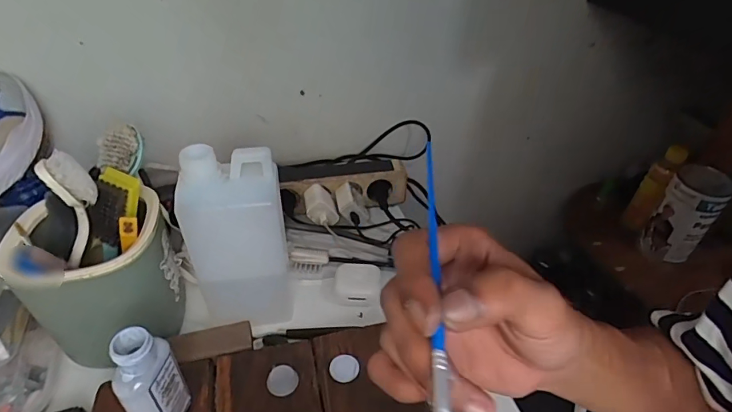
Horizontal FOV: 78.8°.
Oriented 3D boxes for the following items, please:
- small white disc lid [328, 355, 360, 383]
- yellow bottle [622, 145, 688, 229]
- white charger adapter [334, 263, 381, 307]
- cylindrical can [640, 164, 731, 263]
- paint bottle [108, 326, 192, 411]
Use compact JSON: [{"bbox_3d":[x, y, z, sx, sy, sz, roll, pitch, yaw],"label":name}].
[{"bbox_3d":[-0.020,0.149,0.412,0.029,0.006,0.024,16,42,17],"label":"small white disc lid"},{"bbox_3d":[0.527,-0.027,0.823,0.045,0.166,0.051,27,46,27],"label":"yellow bottle"},{"bbox_3d":[-0.010,0.090,0.520,0.052,0.017,0.049,3,40,1],"label":"white charger adapter"},{"bbox_3d":[0.555,0.017,0.781,0.084,0.158,0.076,31,48,30],"label":"cylindrical can"},{"bbox_3d":[-0.163,0.138,0.341,0.042,0.103,0.037,-22,46,-25],"label":"paint bottle"}]

